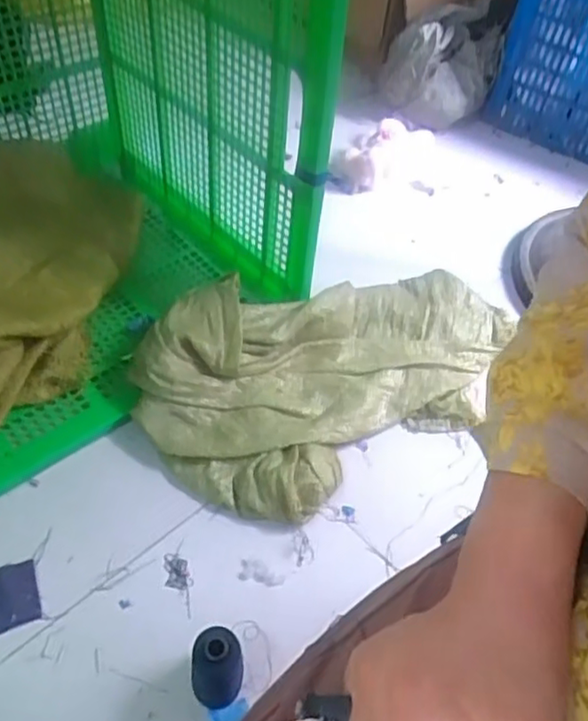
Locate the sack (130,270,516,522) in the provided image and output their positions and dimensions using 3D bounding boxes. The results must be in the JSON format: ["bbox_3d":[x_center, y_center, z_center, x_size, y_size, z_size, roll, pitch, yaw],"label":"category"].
[{"bbox_3d":[0.076,0.006,1.007,0.605,0.124,0.341,-23,56,-23],"label":"sack"}]

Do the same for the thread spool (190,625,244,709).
[{"bbox_3d":[-0.082,0.333,0.709,0.053,0.108,0.057,3,50,-4],"label":"thread spool"}]

